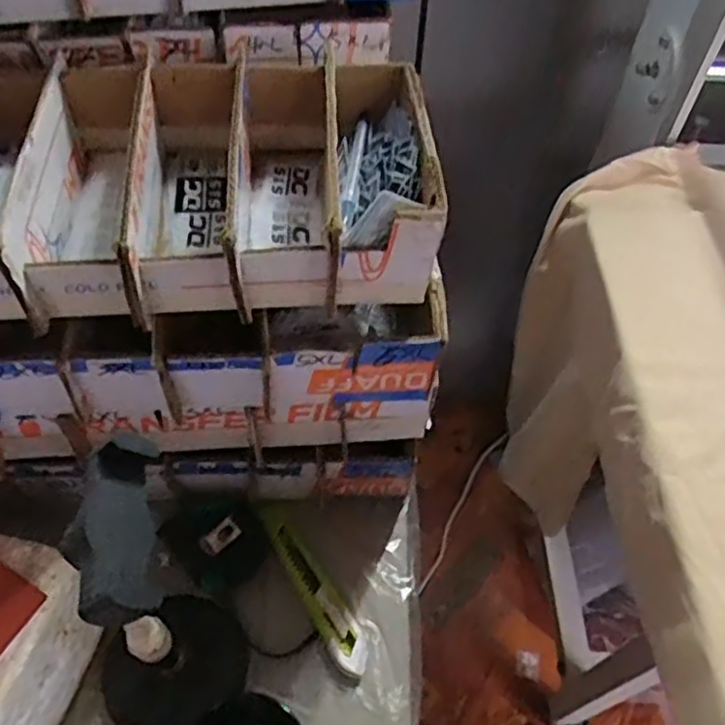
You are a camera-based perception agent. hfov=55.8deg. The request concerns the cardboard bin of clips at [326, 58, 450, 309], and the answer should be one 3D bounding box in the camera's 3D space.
[{"bbox_3d":[0.010,-0.118,0.446,0.069,0.073,0.173,0,55,-3],"label":"cardboard bin of clips"}]

